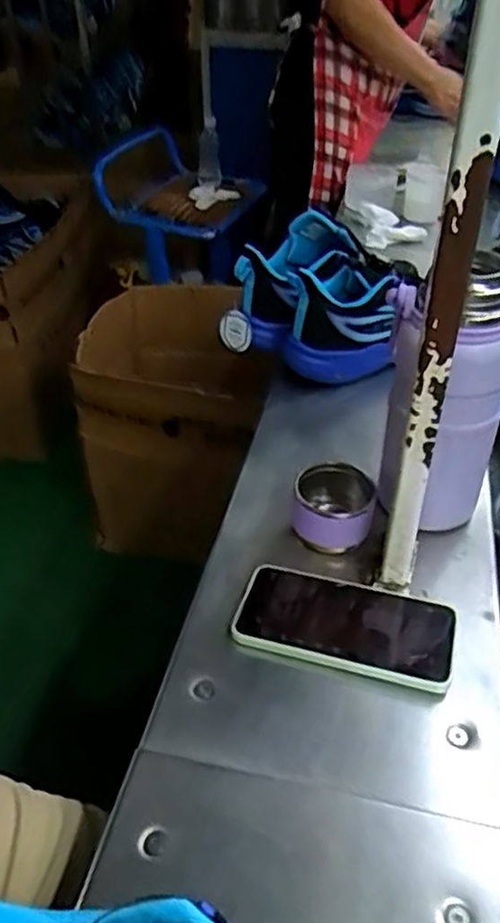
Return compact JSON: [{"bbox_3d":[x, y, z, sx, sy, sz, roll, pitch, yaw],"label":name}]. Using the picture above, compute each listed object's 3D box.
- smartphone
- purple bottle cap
[{"bbox_3d":[0.072,0.122,0.518,0.160,0.017,0.078,14,39,11],"label":"smartphone"},{"bbox_3d":[0.070,0.044,0.590,0.066,0.060,0.070,3,38,-2],"label":"purple bottle cap"}]

